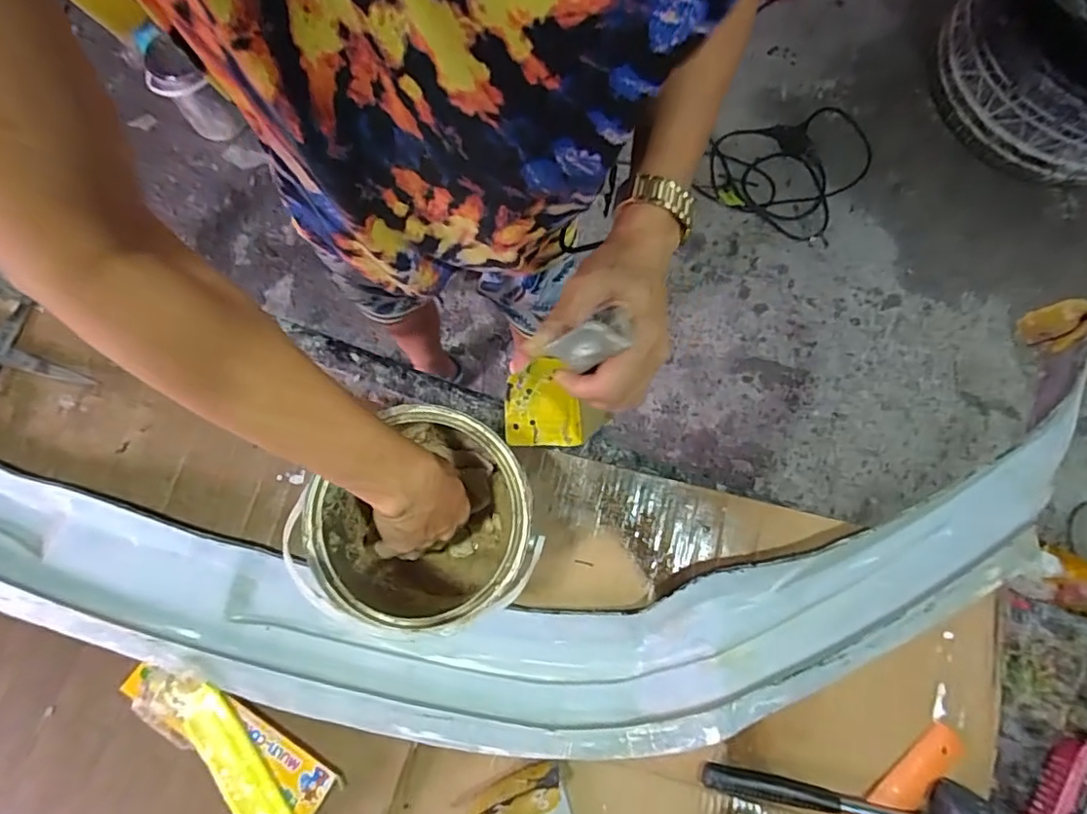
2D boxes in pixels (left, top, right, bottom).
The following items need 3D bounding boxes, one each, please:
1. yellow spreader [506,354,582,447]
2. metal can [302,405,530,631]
[{"bbox_3d":[0.000,-0.006,0.615,0.080,0.006,0.092,0,88,-14],"label":"yellow spreader"},{"bbox_3d":[-0.095,0.097,0.506,0.162,0.192,0.151,0,80,-1],"label":"metal can"}]

